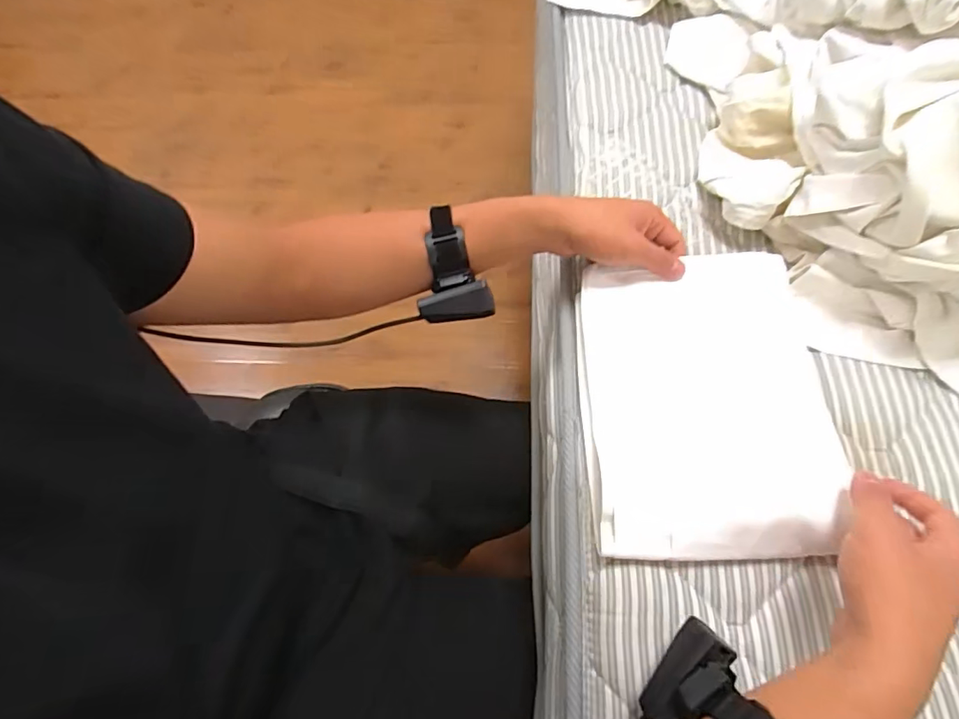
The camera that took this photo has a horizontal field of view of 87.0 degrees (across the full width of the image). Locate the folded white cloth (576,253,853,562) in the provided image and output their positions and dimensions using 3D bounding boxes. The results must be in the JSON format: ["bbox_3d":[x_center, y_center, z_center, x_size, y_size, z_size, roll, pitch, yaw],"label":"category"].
[{"bbox_3d":[0.197,0.033,0.449,0.203,0.027,0.265,-4,65,6],"label":"folded white cloth"}]

